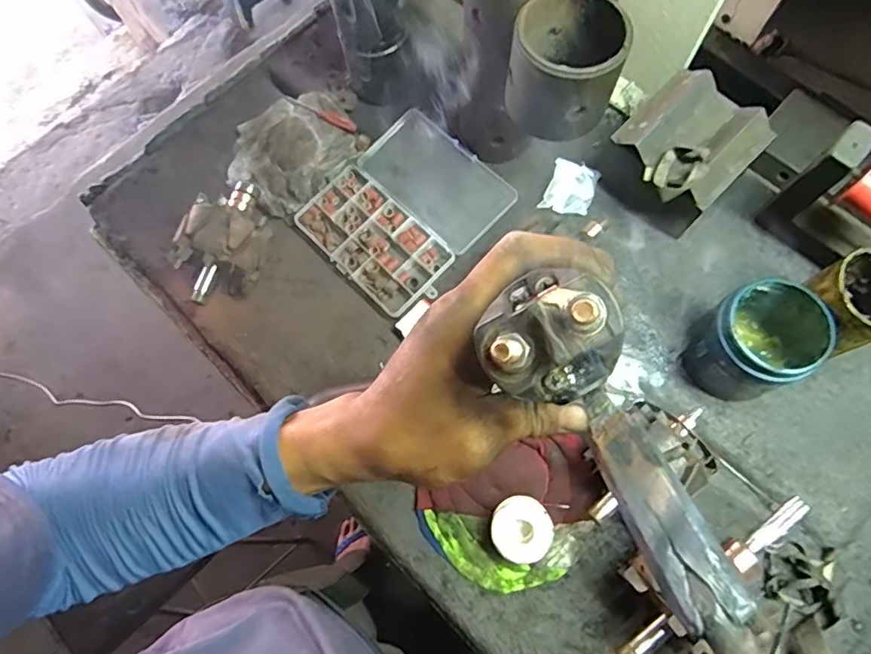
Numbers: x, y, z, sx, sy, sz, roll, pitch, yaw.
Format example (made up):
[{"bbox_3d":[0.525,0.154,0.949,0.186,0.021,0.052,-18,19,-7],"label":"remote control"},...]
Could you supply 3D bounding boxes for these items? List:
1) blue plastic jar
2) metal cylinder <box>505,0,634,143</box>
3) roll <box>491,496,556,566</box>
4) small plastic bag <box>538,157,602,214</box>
[{"bbox_3d":[0.299,0.012,0.515,0.103,0.104,0.085,-40,75,-11],"label":"blue plastic jar"},{"bbox_3d":[0.103,-0.214,0.447,0.084,0.073,0.081,9,72,5],"label":"metal cylinder"},{"bbox_3d":[0.077,0.184,0.500,0.052,0.031,0.053,-1,71,2],"label":"roll"},{"bbox_3d":[0.153,-0.157,0.621,0.052,0.014,0.068,20,73,8],"label":"small plastic bag"}]

